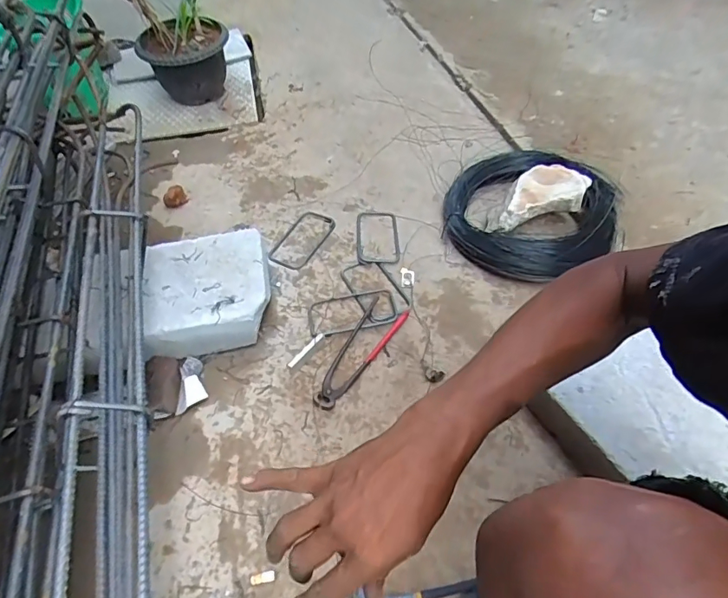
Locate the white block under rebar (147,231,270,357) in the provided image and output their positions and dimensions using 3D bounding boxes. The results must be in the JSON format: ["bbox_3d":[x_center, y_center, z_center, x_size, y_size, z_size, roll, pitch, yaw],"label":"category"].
[{"bbox_3d":[-0.247,-0.010,0.803,0.183,0.085,0.202,-10,51,-6],"label":"white block under rebar"}]

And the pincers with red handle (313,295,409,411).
[{"bbox_3d":[-0.004,0.083,0.761,0.064,0.015,0.218,21,55,18],"label":"pincers with red handle"}]

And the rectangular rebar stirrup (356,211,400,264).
[{"bbox_3d":[0.026,-0.124,0.935,0.080,0.016,0.157,-2,51,1],"label":"rectangular rebar stirrup"}]

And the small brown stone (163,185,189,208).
[{"bbox_3d":[-0.400,-0.216,1.025,0.049,0.032,0.047,-23,54,-16],"label":"small brown stone"}]

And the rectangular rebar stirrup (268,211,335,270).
[{"bbox_3d":[-0.117,-0.117,0.939,0.076,0.007,0.152,22,55,19],"label":"rectangular rebar stirrup"}]

